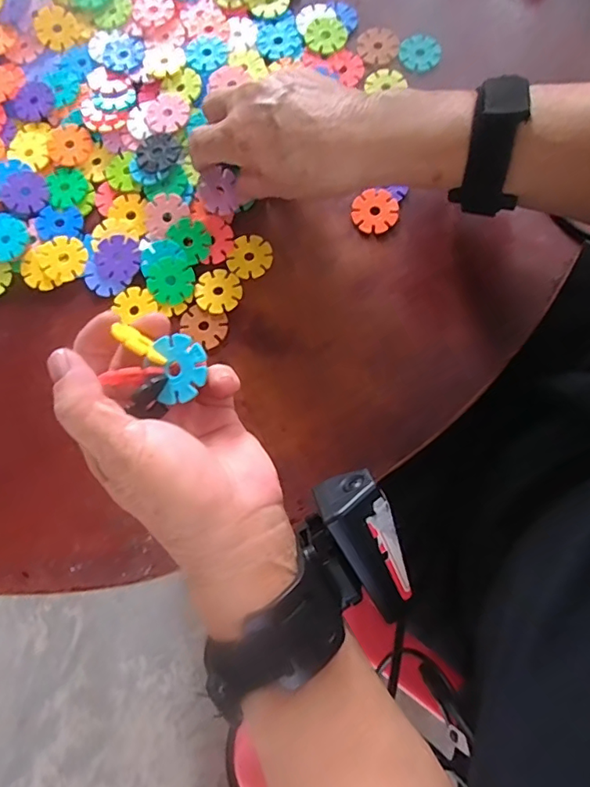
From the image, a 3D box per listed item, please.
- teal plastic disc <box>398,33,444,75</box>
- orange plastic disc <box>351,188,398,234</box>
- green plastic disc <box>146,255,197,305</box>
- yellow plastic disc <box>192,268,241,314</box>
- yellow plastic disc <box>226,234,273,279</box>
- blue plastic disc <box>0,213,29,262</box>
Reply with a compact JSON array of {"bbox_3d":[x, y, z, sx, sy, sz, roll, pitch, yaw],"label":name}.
[{"bbox_3d":[0.094,-0.257,0.391,0.029,0.004,0.031,-39,79,9],"label":"teal plastic disc"},{"bbox_3d":[0.055,-0.125,0.359,0.029,0.006,0.029,0,78,2],"label":"orange plastic disc"},{"bbox_3d":[-0.084,-0.076,0.350,0.031,0.005,0.031,0,78,2],"label":"green plastic disc"},{"bbox_3d":[-0.052,-0.070,0.350,0.031,0.004,0.031,0,78,2],"label":"yellow plastic disc"},{"bbox_3d":[-0.031,-0.094,0.356,0.030,0.004,0.031,0,78,2],"label":"yellow plastic disc"},{"bbox_3d":[-0.205,-0.110,0.361,0.035,0.004,0.042,-34,76,-5],"label":"blue plastic disc"}]

